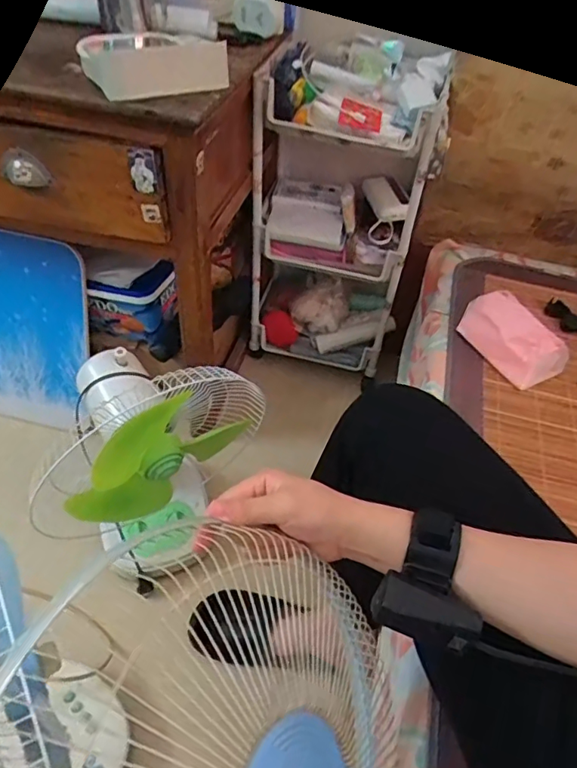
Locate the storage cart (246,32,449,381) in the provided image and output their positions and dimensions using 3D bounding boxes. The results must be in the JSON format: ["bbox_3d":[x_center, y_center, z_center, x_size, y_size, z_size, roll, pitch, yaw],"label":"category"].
[{"bbox_3d":[0.096,-0.304,1.023,0.300,0.585,0.239,18,48,10],"label":"storage cart"}]

